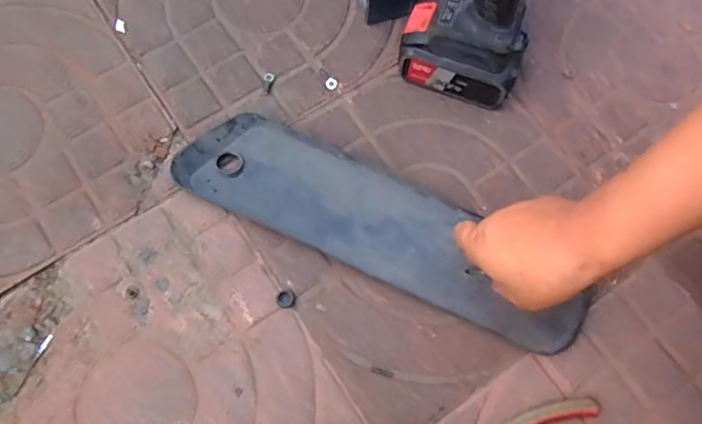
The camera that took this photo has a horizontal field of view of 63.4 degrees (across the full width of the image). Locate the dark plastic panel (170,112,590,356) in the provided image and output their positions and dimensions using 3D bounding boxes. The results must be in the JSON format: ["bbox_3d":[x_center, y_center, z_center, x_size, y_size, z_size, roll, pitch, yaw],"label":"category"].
[{"bbox_3d":[0.025,0.013,0.515,0.374,0.013,0.098,28,72,8],"label":"dark plastic panel"}]

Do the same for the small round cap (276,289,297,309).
[{"bbox_3d":[-0.056,0.075,0.494,0.018,0.004,0.017,-2,71,-3],"label":"small round cap"}]

